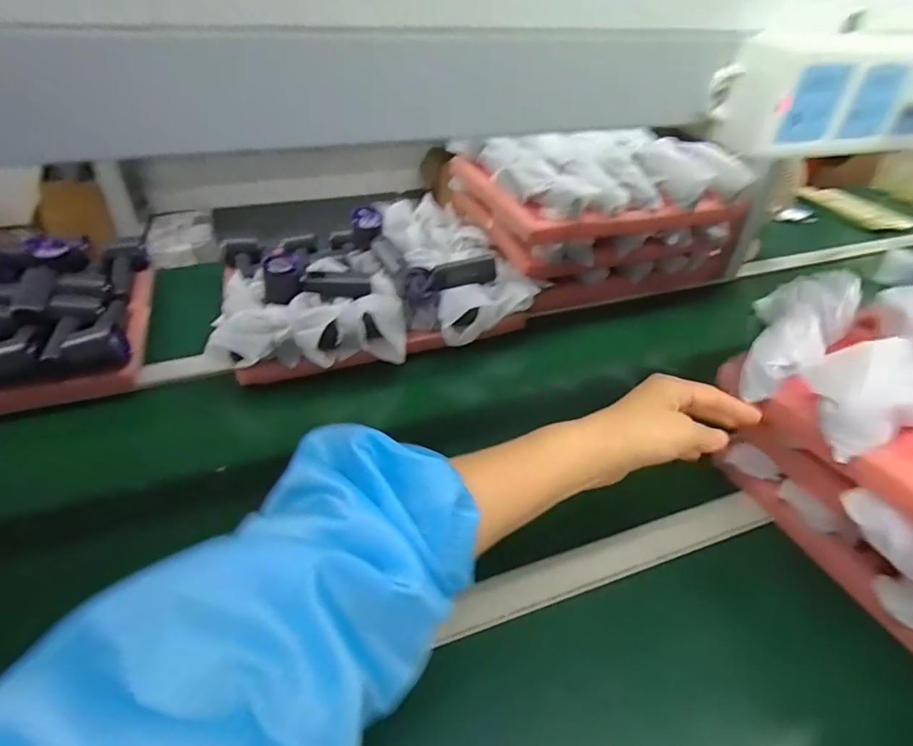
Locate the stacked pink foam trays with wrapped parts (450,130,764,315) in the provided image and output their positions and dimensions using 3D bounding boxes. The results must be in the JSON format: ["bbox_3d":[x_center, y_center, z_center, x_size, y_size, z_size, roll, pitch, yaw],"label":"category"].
[{"bbox_3d":[0.254,-0.320,0.968,0.421,0.222,0.336,-12,42,-18],"label":"stacked pink foam trays with wrapped parts"}]

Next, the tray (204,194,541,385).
[{"bbox_3d":[-0.147,-0.162,0.815,0.456,0.102,0.351,-15,43,-20],"label":"tray"}]

